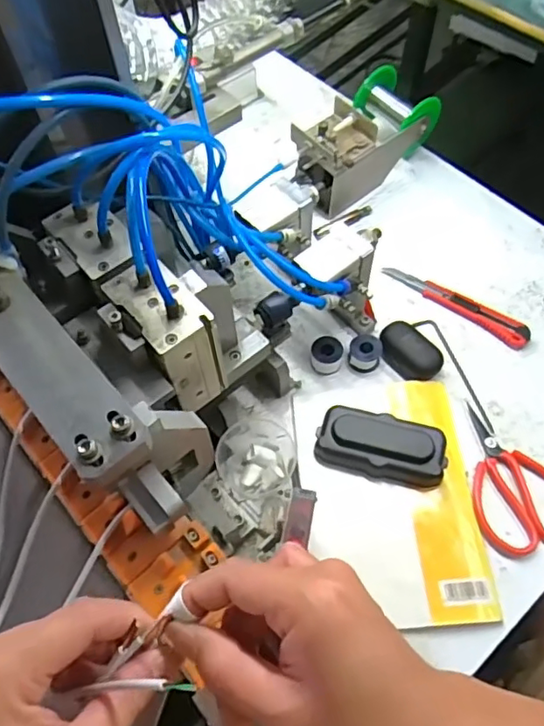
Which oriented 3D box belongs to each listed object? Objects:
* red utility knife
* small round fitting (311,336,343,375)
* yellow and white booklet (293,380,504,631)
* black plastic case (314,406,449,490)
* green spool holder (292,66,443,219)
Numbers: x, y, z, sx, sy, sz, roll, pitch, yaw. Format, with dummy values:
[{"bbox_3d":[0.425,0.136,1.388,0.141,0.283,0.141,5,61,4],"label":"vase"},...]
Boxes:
[{"bbox_3d":[0.183,-0.062,0.576,0.153,0.011,0.020,34,66,18],"label":"red utility knife"},{"bbox_3d":[0.052,-0.010,0.543,0.030,0.025,0.033,0,60,0],"label":"small round fitting"},{"bbox_3d":[0.097,0.108,0.482,0.138,0.010,0.205,-5,60,-2],"label":"yellow and white booklet"},{"bbox_3d":[0.092,0.072,0.492,0.105,0.028,0.055,11,61,7],"label":"black plastic case"},{"bbox_3d":[0.096,-0.243,0.640,0.174,0.085,0.089,-39,67,-19],"label":"green spool holder"}]

